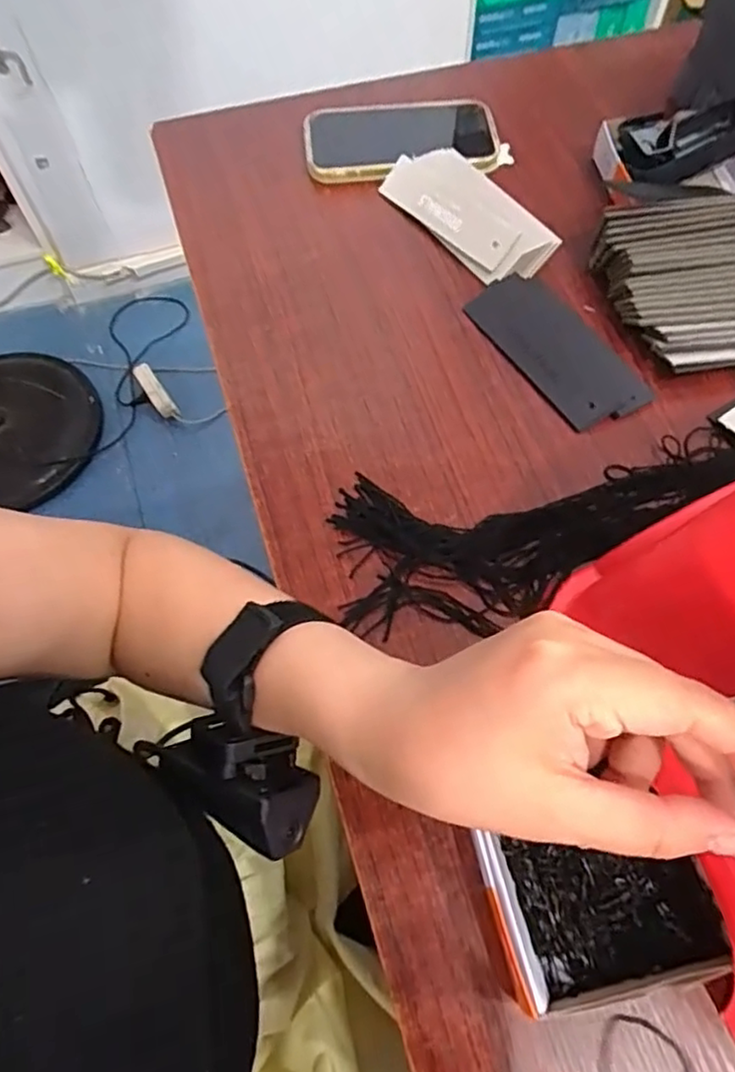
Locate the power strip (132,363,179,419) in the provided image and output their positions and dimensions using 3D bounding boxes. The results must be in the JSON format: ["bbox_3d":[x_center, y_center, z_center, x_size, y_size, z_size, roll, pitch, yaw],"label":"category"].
[{"bbox_3d":[-0.453,-0.309,1.387,0.041,0.041,0.147,-32,67,-14],"label":"power strip"}]

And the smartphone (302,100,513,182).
[{"bbox_3d":[0.031,-0.333,0.538,0.164,0.014,0.082,-4,64,1],"label":"smartphone"}]

